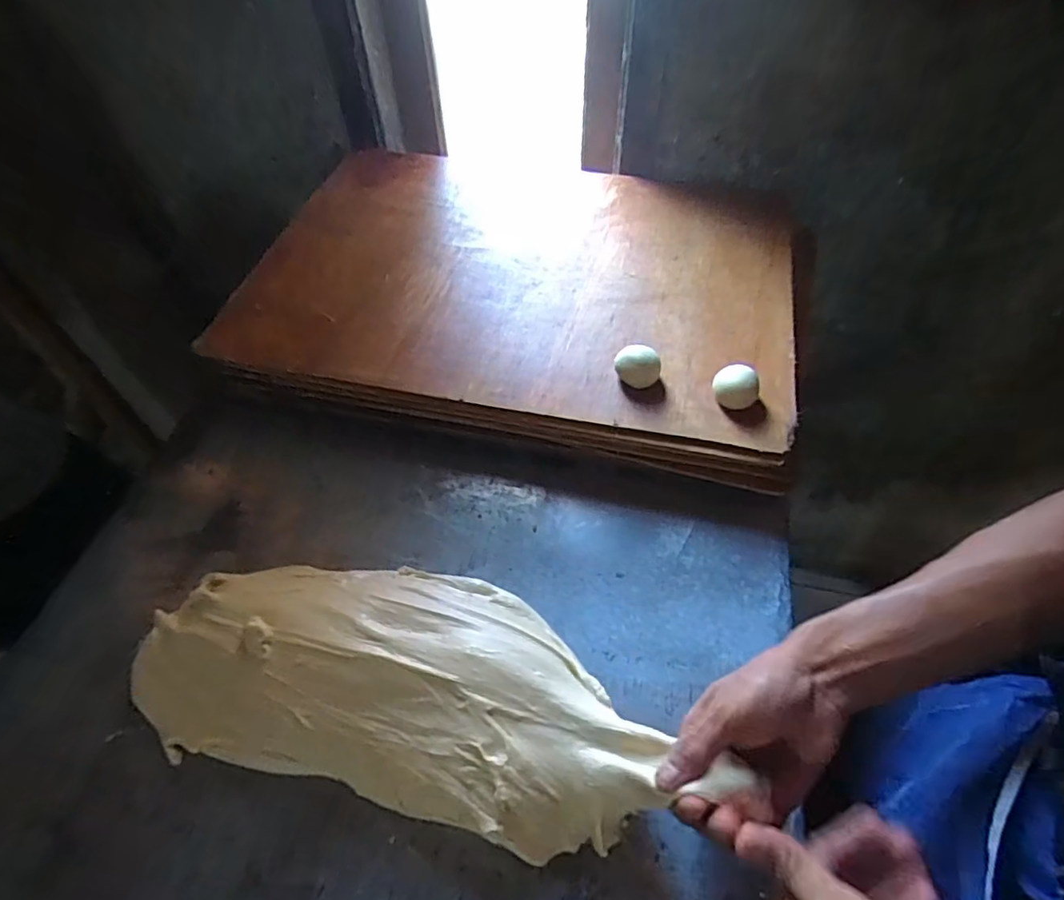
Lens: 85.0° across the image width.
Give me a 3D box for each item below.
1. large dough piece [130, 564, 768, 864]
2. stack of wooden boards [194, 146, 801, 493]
[{"bbox_3d":[-0.091,0.168,0.434,0.420,0.059,0.168,10,58,14],"label":"large dough piece"},{"bbox_3d":[-0.015,-0.214,0.676,0.624,0.053,0.455,12,56,11],"label":"stack of wooden boards"}]

